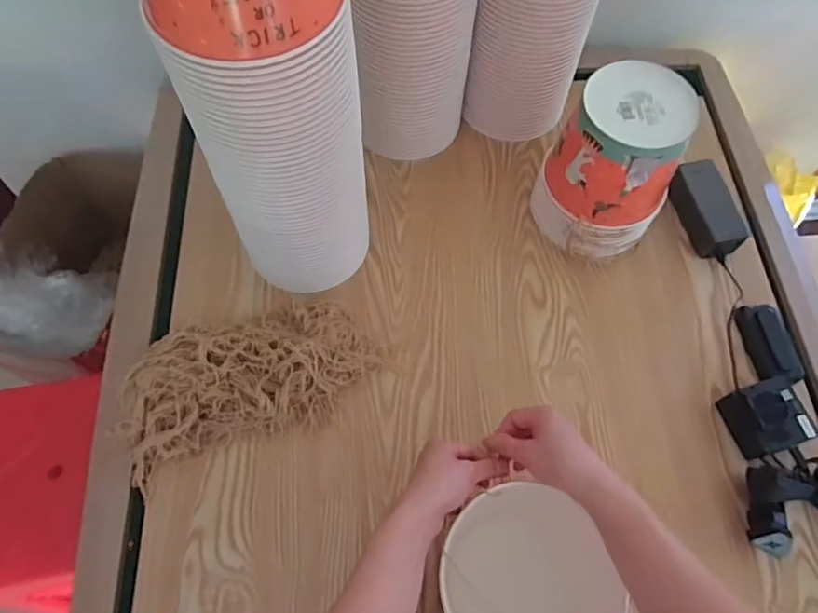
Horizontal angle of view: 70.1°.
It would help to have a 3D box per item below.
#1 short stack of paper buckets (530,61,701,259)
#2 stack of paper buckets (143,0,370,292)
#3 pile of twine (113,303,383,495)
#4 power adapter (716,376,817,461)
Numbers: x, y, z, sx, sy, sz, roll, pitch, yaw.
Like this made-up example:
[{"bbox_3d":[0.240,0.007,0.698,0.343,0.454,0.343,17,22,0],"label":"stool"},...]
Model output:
[{"bbox_3d":[0.253,-0.173,0.738,0.154,0.206,0.150,27,67,11],"label":"short stack of paper buckets"},{"bbox_3d":[-0.125,-0.182,0.567,0.139,0.513,0.126,12,65,4],"label":"stack of paper buckets"},{"bbox_3d":[-0.185,0.079,0.691,0.302,0.065,0.155,-15,66,-8],"label":"pile of twine"},{"bbox_3d":[0.422,0.132,0.687,0.071,0.056,0.079,-11,66,-7],"label":"power adapter"}]

